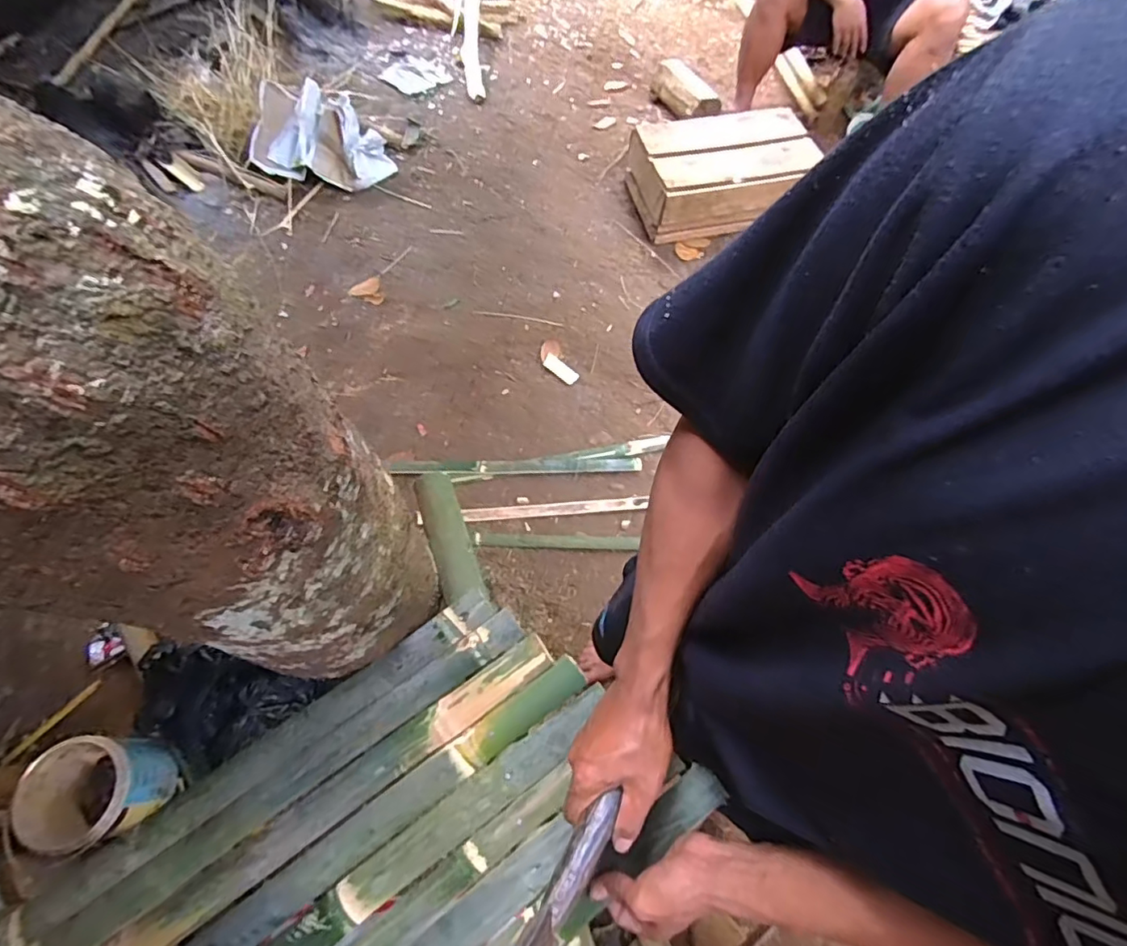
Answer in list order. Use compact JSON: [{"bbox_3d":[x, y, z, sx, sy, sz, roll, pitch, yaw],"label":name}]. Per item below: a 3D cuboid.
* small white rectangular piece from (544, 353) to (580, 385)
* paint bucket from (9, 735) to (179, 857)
[{"bbox_3d":[-0.007,-0.316,1.661,0.123,0.010,0.048,37,69,14],"label":"small white rectangular piece"},{"bbox_3d":[-0.896,0.622,1.088,0.229,0.173,0.184,-2,65,-3],"label":"paint bucket"}]

